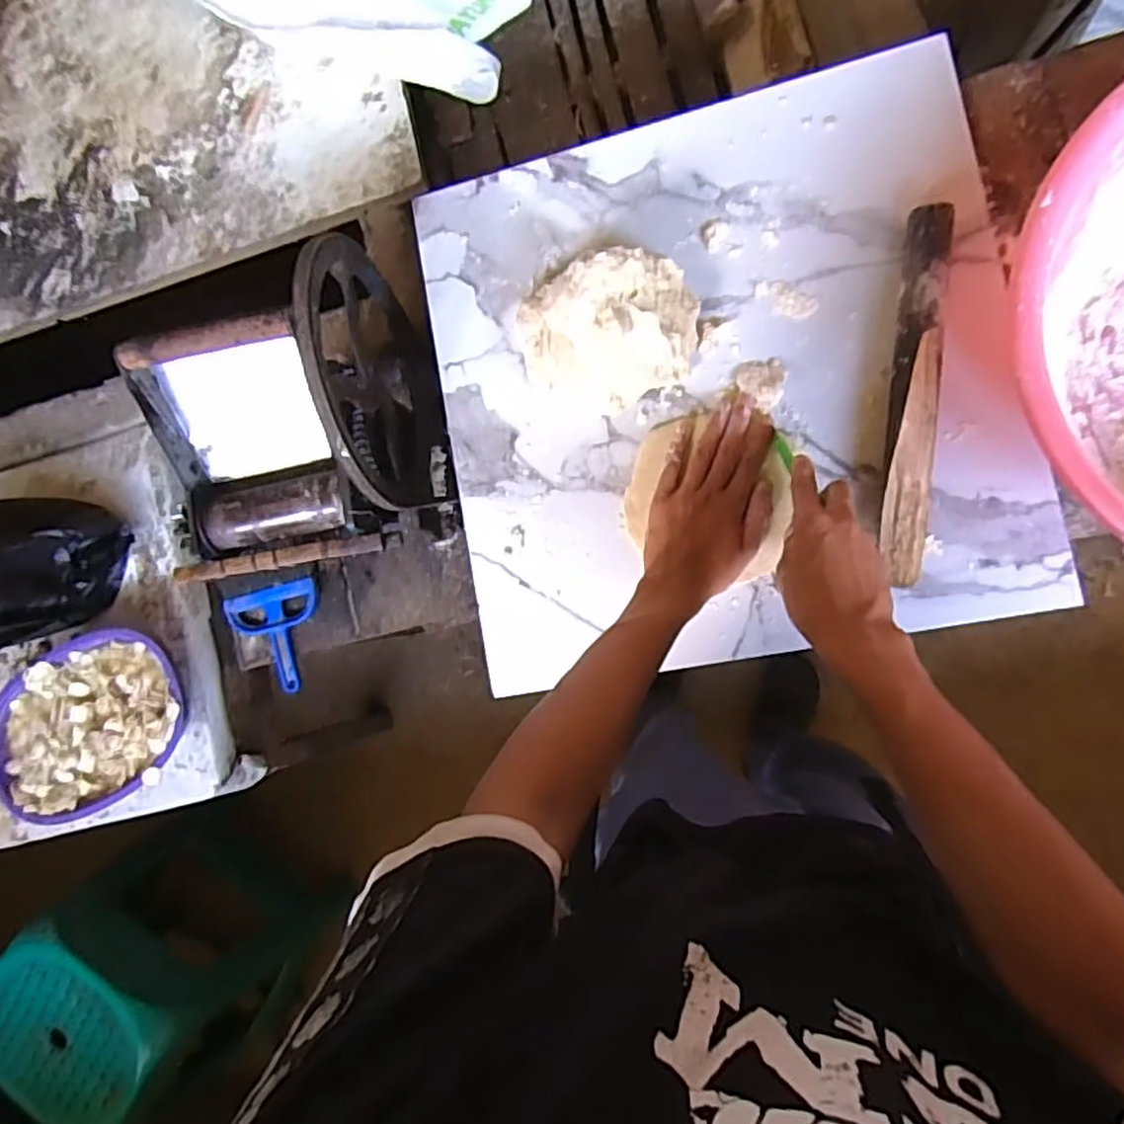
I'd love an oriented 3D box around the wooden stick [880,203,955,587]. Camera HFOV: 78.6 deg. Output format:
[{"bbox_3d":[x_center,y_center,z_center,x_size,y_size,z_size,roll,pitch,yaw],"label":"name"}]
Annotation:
[{"bbox_3d":[0.286,-0.133,0.559,0.036,0.038,0.293,5,89,9],"label":"wooden stick"}]

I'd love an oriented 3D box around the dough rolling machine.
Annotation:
[{"bbox_3d":[-0.277,-0.145,0.719,0.248,0.303,0.297,-9,86,8],"label":"dough rolling machine"}]

